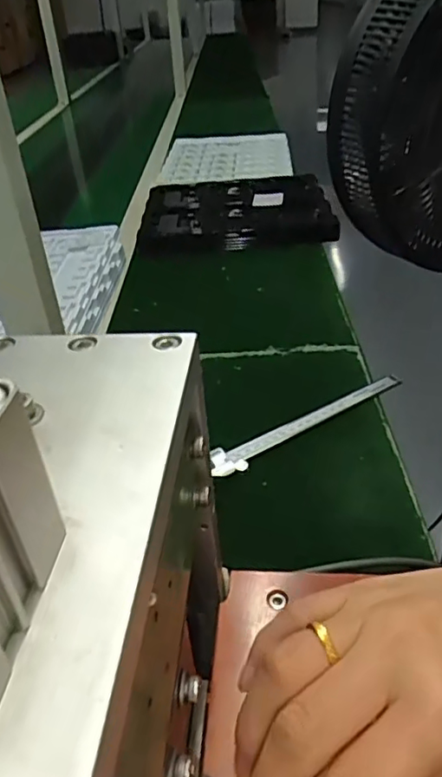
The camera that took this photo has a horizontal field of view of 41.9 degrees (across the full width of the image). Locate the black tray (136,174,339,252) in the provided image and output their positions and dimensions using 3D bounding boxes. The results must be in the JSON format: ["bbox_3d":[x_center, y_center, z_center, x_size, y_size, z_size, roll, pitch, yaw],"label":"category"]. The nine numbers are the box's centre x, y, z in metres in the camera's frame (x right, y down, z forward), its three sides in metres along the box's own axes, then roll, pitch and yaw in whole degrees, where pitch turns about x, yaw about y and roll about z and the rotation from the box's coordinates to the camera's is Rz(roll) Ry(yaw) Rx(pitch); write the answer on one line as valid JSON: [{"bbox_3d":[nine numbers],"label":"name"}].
[{"bbox_3d":[0.025,-0.310,0.993,0.317,0.040,0.317,-2,35,4],"label":"black tray"}]

